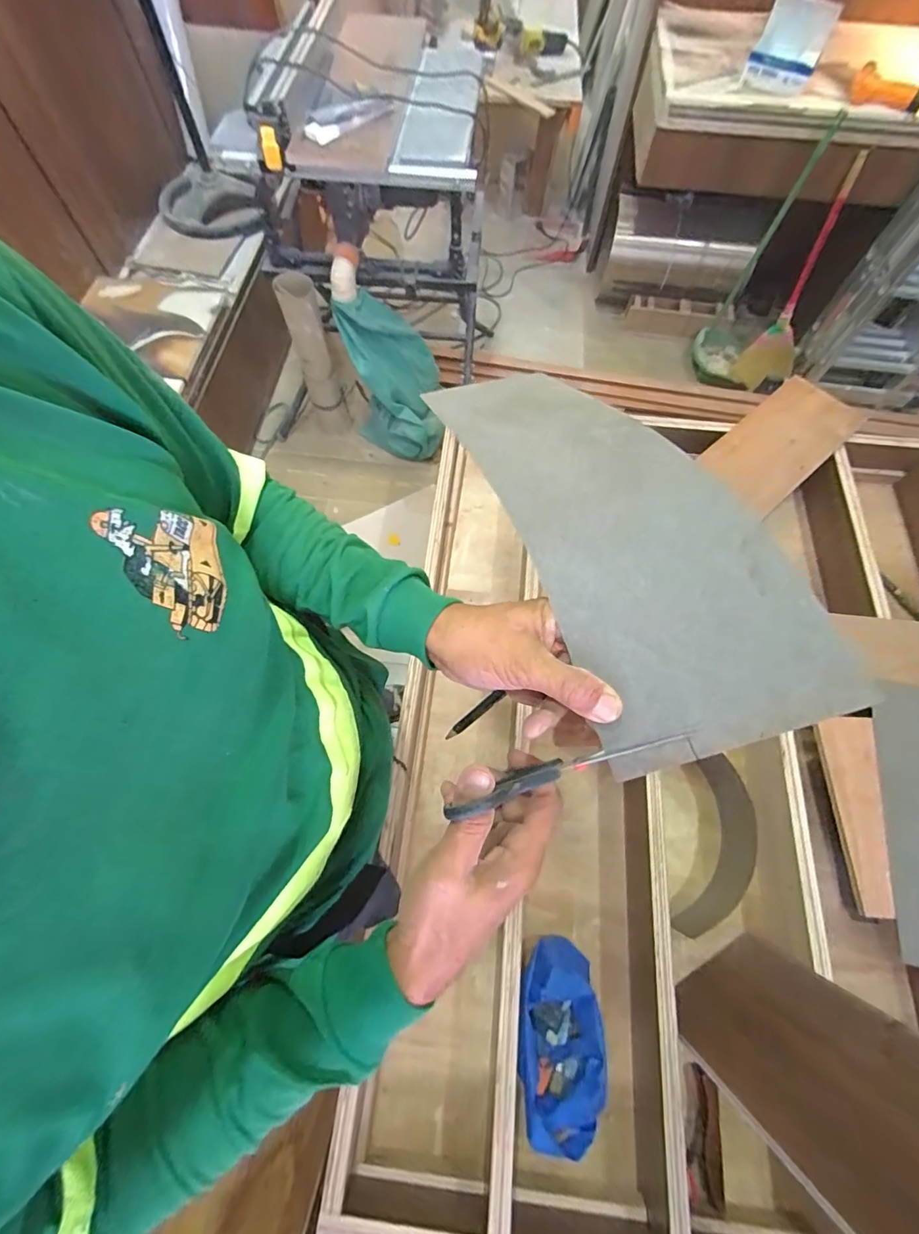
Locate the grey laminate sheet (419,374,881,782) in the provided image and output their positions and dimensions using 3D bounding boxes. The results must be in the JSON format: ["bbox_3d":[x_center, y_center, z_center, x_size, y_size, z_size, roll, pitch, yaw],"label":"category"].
[{"bbox_3d":[0.113,-0.113,0.416,0.168,0.053,0.472,-16,55,-8],"label":"grey laminate sheet"}]

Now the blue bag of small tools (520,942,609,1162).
[{"bbox_3d":[0.195,0.838,0.927,0.154,0.131,0.307,4,67,0],"label":"blue bag of small tools"}]

